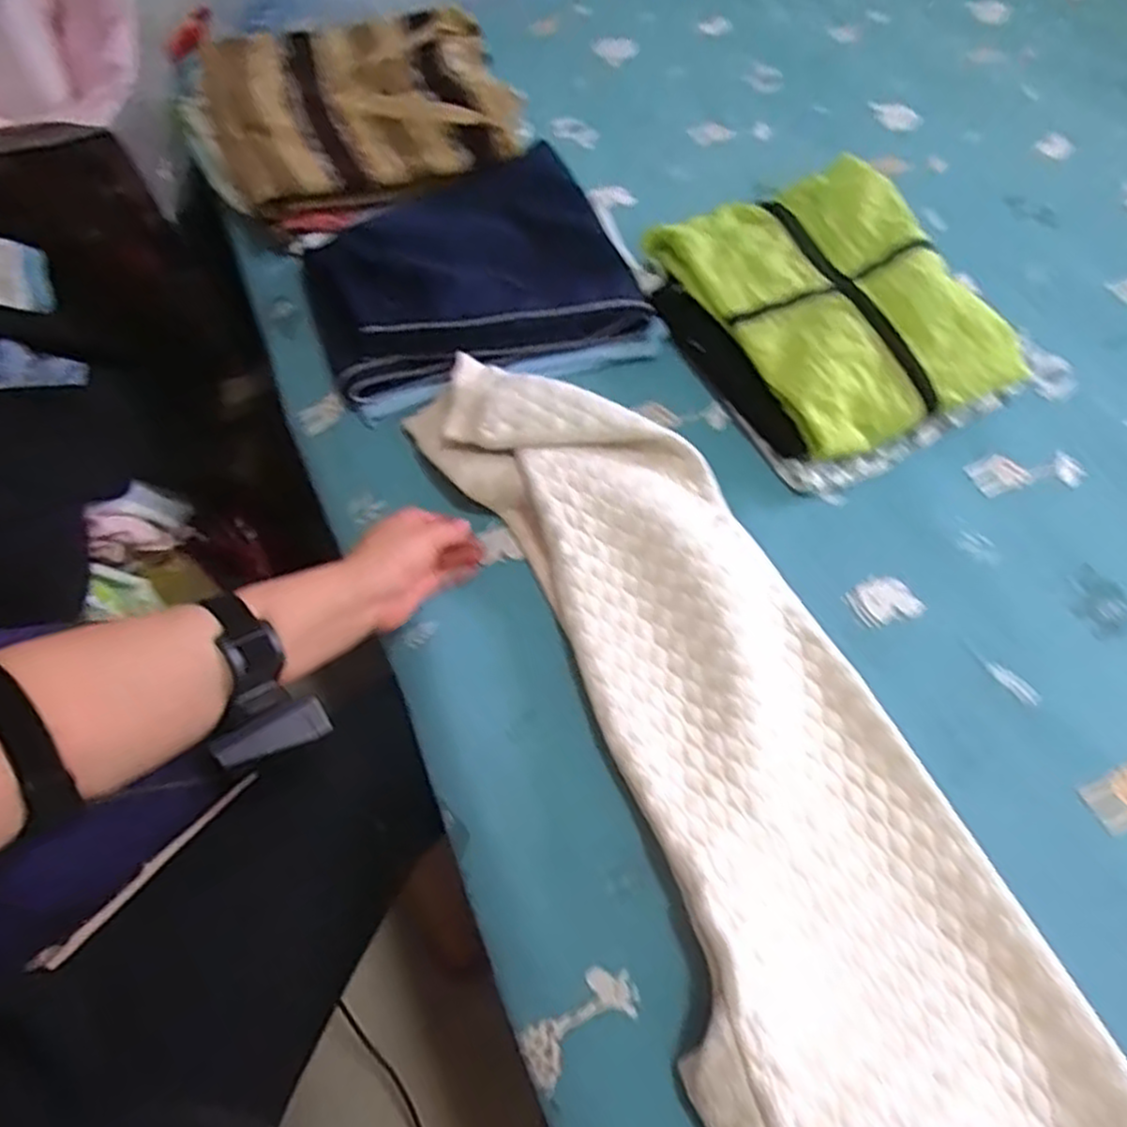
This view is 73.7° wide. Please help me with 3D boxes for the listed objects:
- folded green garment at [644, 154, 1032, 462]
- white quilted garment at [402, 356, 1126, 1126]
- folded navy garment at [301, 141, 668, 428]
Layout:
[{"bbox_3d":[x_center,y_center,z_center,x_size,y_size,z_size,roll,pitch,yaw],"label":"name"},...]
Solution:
[{"bbox_3d":[0.238,-0.235,0.695,0.221,0.084,0.288,-24,65,-13],"label":"folded green garment"},{"bbox_3d":[0.120,0.133,0.495,0.217,0.052,0.753,-22,62,-12],"label":"white quilted garment"},{"bbox_3d":[-0.088,-0.279,0.730,0.299,0.054,0.249,-18,63,-10],"label":"folded navy garment"}]

